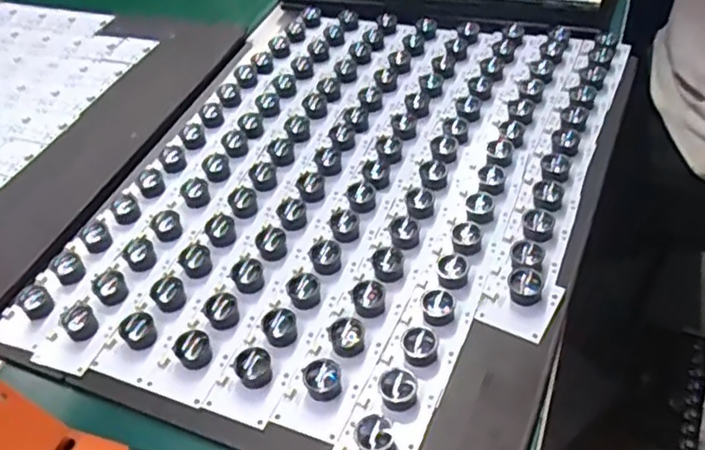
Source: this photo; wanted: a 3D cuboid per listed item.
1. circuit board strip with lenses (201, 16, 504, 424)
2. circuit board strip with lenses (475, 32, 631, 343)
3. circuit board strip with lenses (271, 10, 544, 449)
[{"bbox_3d":[0.023,-0.045,0.557,0.045,0.016,0.469,15,48,21],"label":"circuit board strip with lenses"},{"bbox_3d":[0.172,-0.061,0.555,0.047,0.014,0.374,13,47,20],"label":"circuit board strip with lenses"},{"bbox_3d":[0.069,-0.038,0.543,0.041,0.018,0.471,15,48,21],"label":"circuit board strip with lenses"}]

